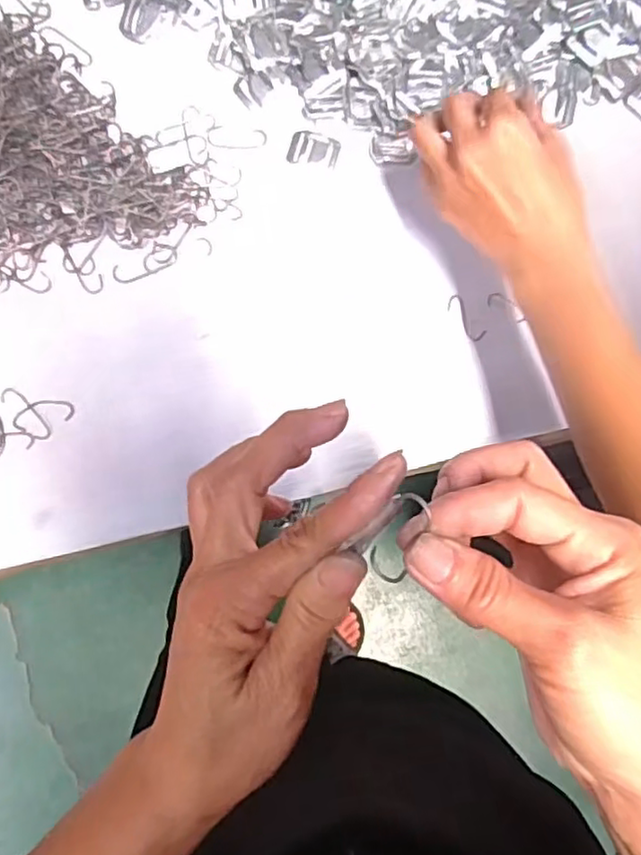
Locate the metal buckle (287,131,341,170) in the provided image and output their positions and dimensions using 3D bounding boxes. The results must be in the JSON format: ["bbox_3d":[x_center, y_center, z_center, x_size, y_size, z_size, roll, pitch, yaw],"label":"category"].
[{"bbox_3d":[-0.004,-0.193,0.450,0.034,0.004,0.023,10,84,-2],"label":"metal buckle"}]

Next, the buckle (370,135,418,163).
[{"bbox_3d":[0.050,-0.195,0.451,0.028,0.005,0.018,1,84,-3],"label":"buckle"}]

